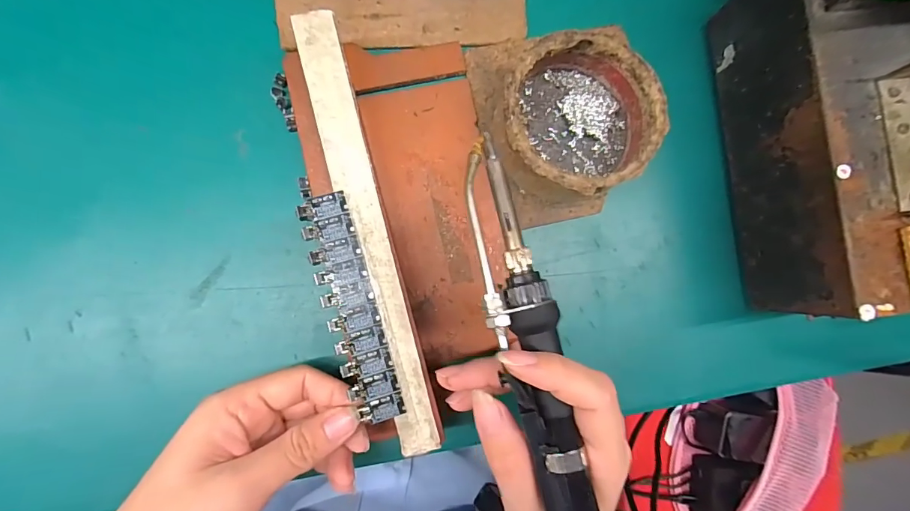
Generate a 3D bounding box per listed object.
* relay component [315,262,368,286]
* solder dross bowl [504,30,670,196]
[{"bbox_3d":[-0.054,0.009,0.200,0.023,0.004,0.009,-15,89,-5],"label":"relay component"},{"bbox_3d":[0.066,-0.074,0.233,0.080,0.040,0.079,0,87,-4],"label":"solder dross bowl"}]

